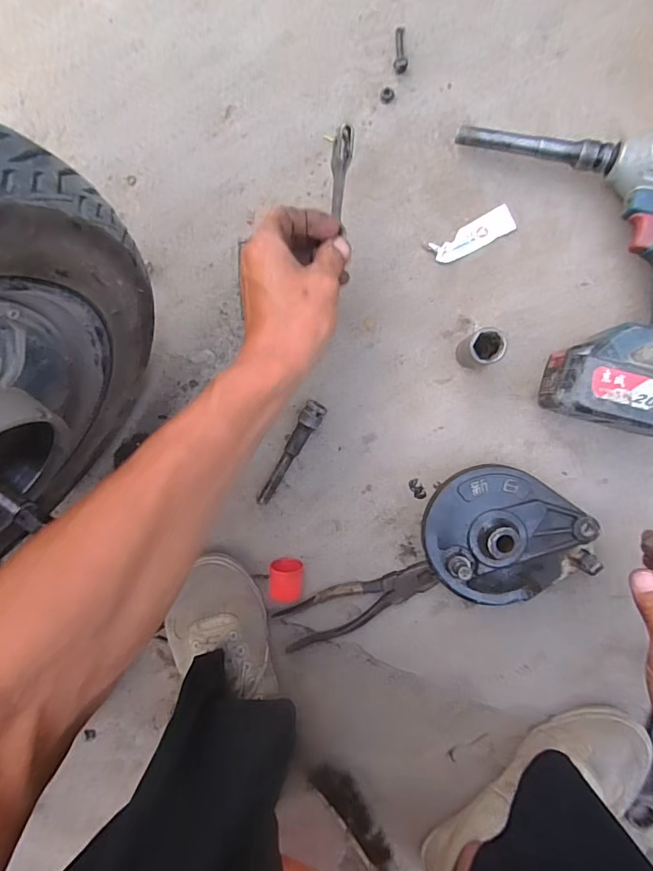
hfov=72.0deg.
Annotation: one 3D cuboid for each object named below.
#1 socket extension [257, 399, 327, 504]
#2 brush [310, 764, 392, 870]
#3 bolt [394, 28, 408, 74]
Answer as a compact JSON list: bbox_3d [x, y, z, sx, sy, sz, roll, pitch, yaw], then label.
[{"bbox_3d":[-0.039,0.021,0.464,0.020,0.022,0.123,32,99,3],"label":"socket extension"},{"bbox_3d":[0.053,0.464,0.497,0.055,0.036,0.225,-29,92,10],"label":"brush"},{"bbox_3d":[0.068,-0.359,0.416,0.012,0.010,0.040,-5,96,8],"label":"bolt"}]

